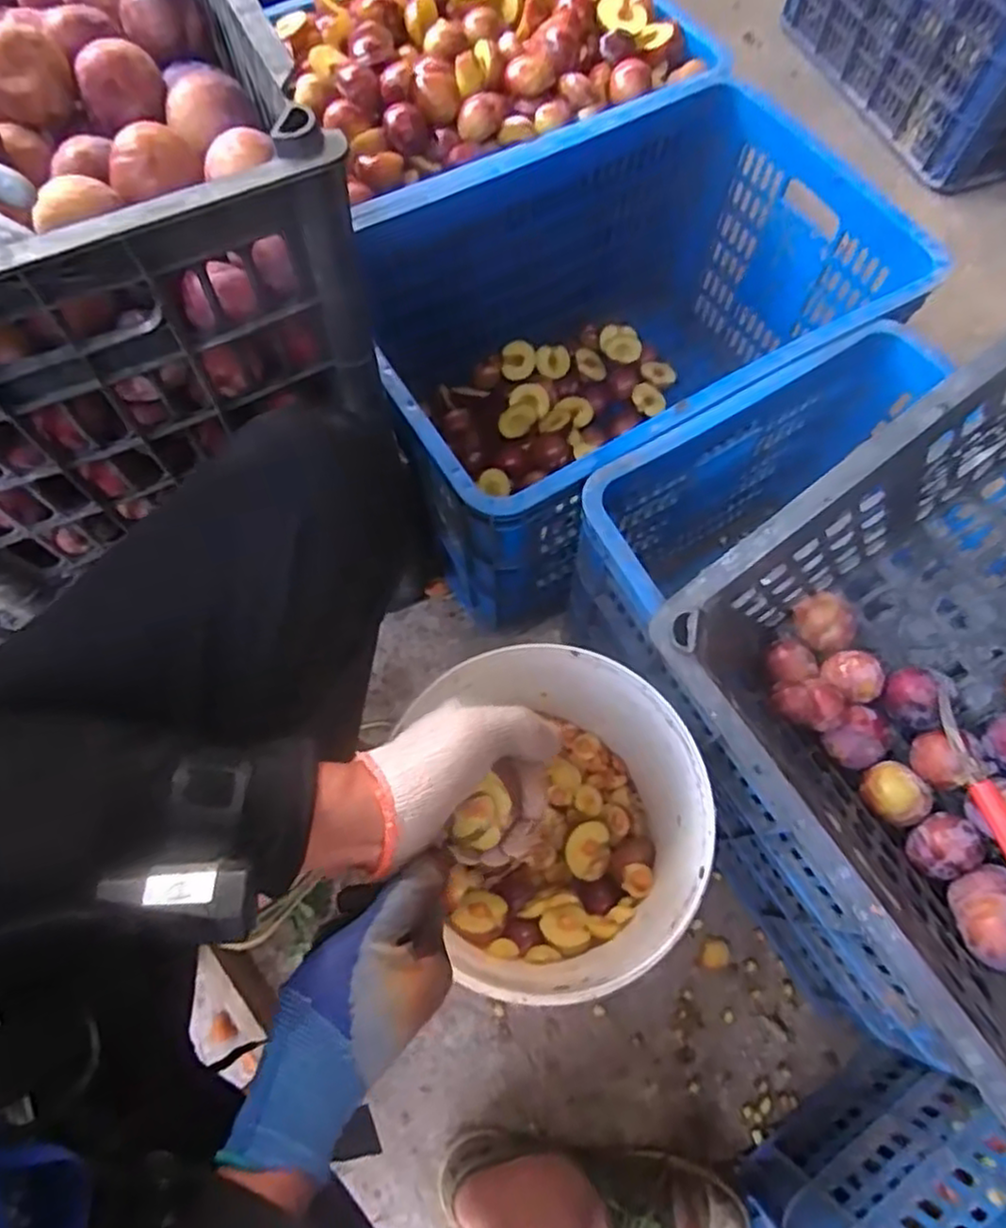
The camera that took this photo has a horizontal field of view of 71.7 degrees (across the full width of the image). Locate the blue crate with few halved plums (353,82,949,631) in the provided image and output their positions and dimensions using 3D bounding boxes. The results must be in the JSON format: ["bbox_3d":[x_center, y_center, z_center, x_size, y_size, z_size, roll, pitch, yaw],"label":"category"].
[{"bbox_3d":[0.117,-0.282,0.791,0.528,0.295,0.352,-30,72,-12],"label":"blue crate with few halved plums"}]

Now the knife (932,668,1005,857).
[{"bbox_3d":[0.367,0.141,0.519,0.022,0.028,0.203,-11,70,-5],"label":"knife"}]

